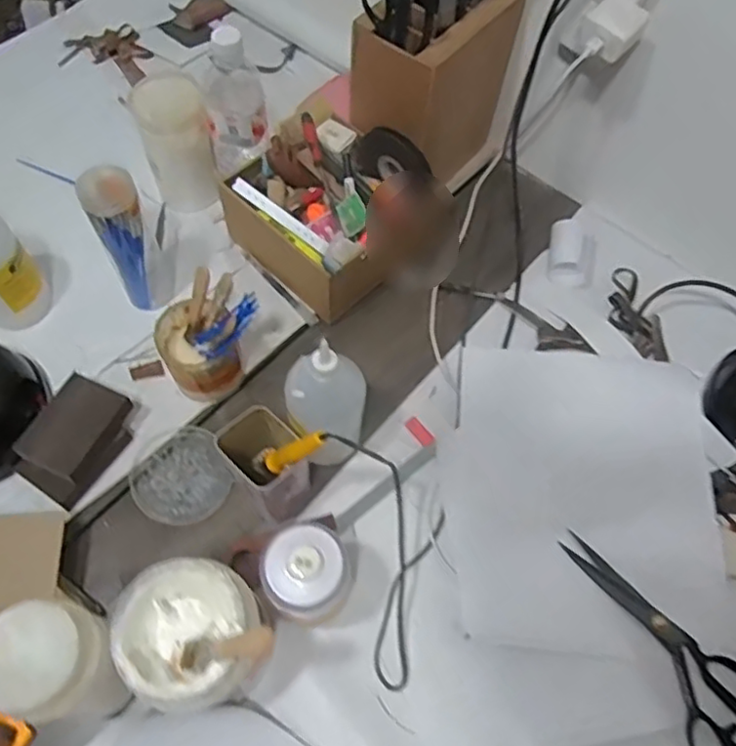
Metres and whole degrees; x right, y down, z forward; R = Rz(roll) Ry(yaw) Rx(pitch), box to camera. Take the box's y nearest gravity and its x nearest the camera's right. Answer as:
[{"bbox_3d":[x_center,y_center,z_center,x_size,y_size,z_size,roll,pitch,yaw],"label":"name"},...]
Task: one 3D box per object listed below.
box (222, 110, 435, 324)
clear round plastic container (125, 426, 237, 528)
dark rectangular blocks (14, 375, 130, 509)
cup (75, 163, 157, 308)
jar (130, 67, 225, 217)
[{"bbox_3d":[-0.044,-0.203,0.778,0.190,0.136,0.209,-41,71,-19],"label":"box"},{"bbox_3d":[-0.205,0.110,0.681,0.098,0.017,0.106,0,63,-1],"label":"clear round plastic container"},{"bbox_3d":[-0.310,0.073,0.671,0.077,0.061,0.119,27,66,12],"label":"dark rectangular blocks"},{"bbox_3d":[-0.268,-0.144,0.715,0.056,0.199,0.046,-25,66,-13],"label":"cup"},{"bbox_3d":[-0.234,-0.277,0.798,0.083,0.161,0.098,-16,64,-9],"label":"jar"}]

